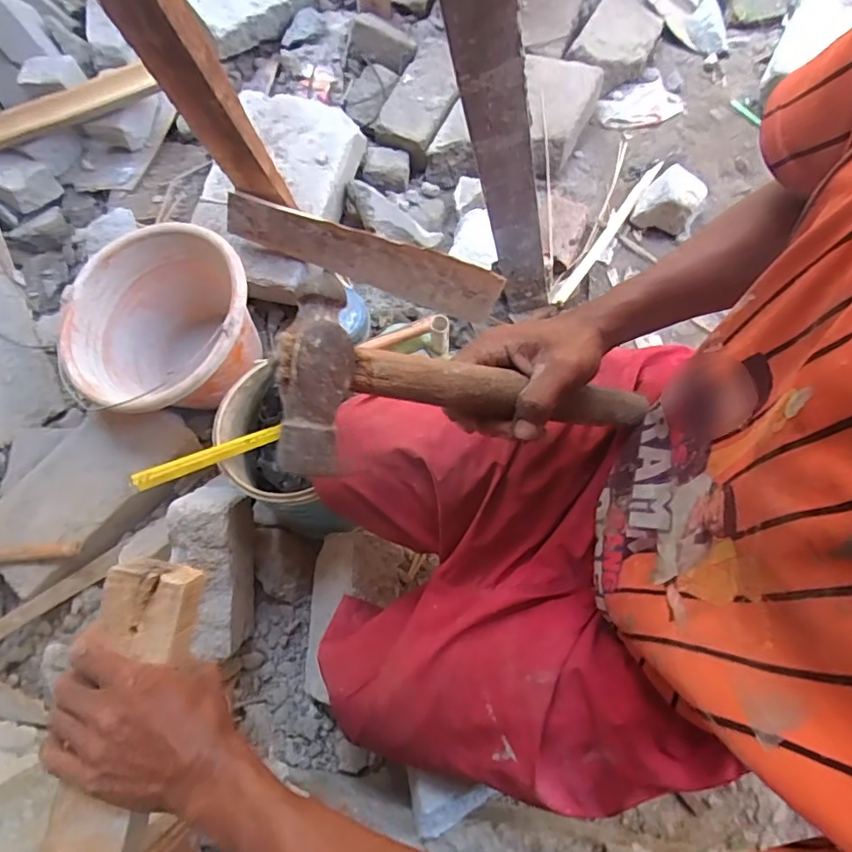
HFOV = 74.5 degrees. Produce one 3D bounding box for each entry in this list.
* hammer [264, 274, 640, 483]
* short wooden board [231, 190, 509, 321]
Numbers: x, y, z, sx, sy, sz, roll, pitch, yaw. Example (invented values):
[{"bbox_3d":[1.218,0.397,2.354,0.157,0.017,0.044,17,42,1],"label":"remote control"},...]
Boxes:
[{"bbox_3d":[0.055,-0.021,0.367,0.317,0.032,0.088,2,73,-41],"label":"hammer"},{"bbox_3d":[-0.086,-0.236,0.787,0.386,0.093,0.018,19,53,-6],"label":"short wooden board"}]

